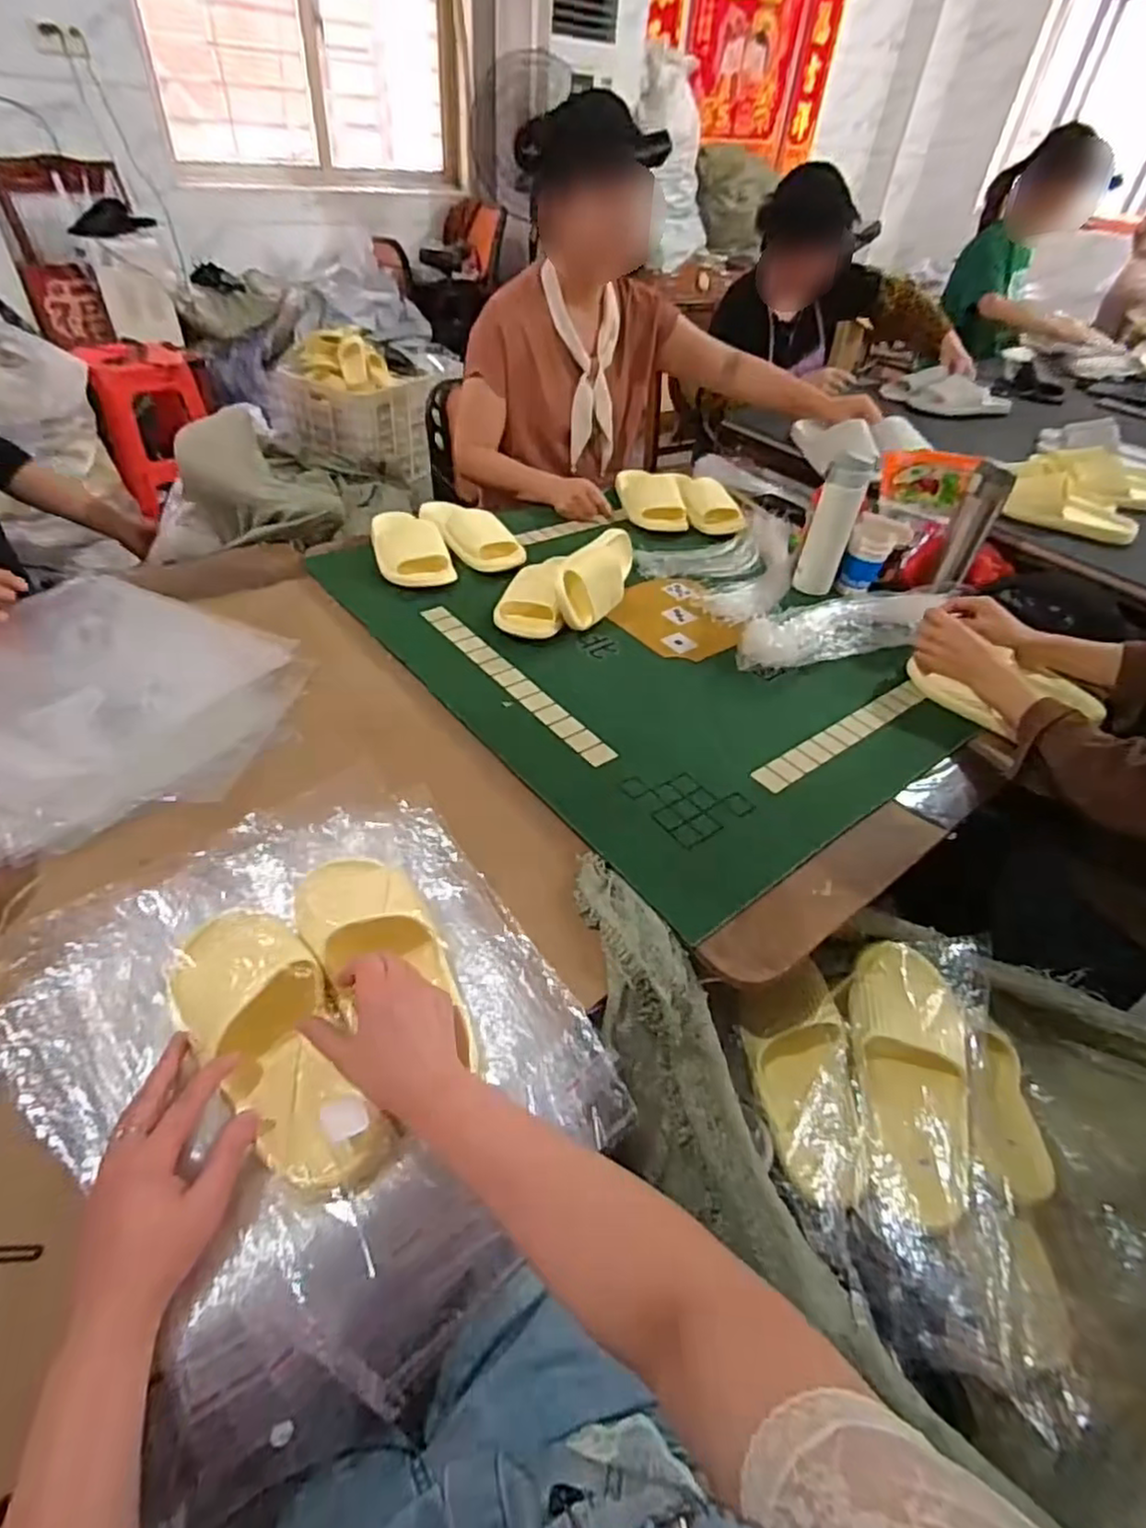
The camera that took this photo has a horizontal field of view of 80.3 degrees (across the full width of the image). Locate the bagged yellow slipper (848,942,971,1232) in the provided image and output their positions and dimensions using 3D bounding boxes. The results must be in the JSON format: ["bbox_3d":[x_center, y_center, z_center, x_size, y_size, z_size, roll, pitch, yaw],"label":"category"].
[{"bbox_3d":[0.335,0.298,0.670,0.106,0.074,0.251,10,44,3],"label":"bagged yellow slipper"}]

